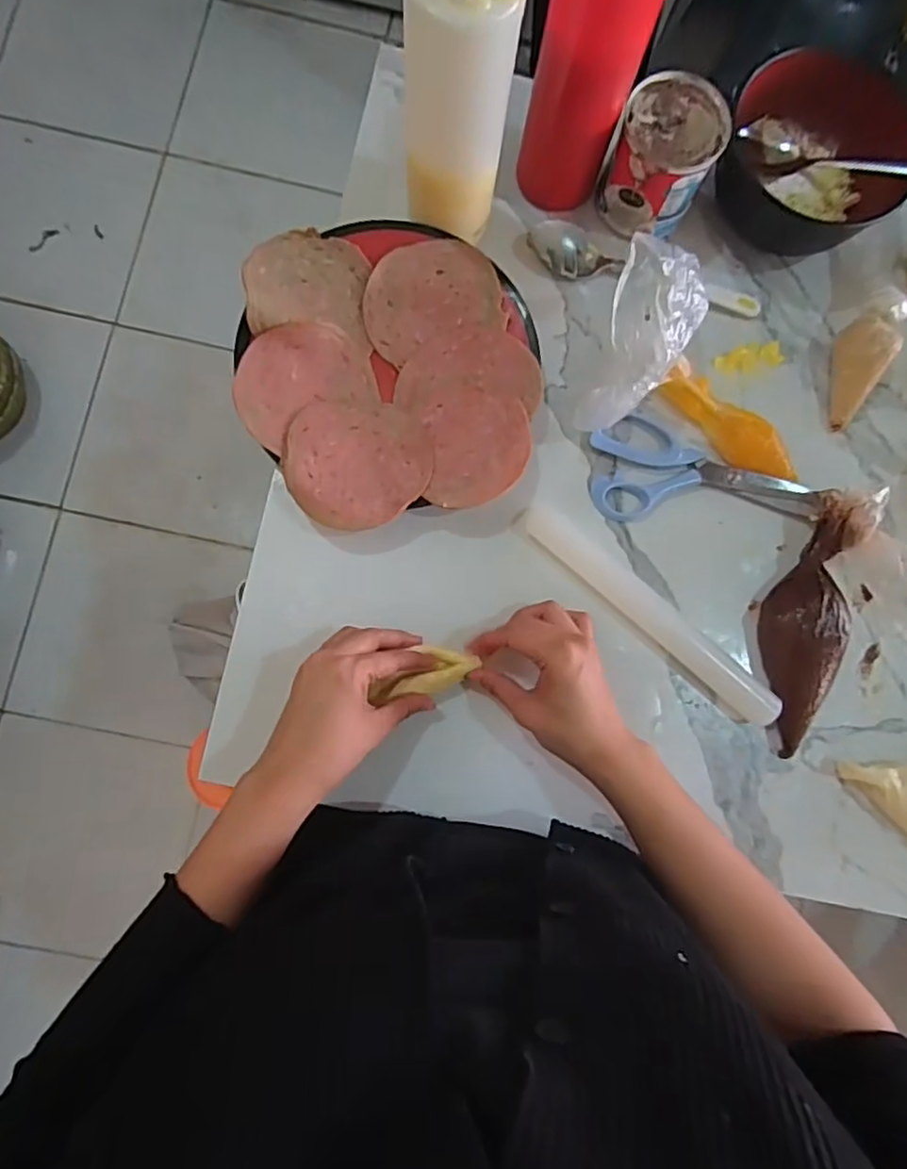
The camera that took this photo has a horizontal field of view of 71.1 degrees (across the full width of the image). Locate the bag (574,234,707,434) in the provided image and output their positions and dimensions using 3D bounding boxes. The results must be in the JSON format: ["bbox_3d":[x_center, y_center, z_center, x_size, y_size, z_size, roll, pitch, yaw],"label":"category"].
[{"bbox_3d":[0.127,-0.164,0.427,0.062,0.034,0.129,23,100,1],"label":"bag"}]

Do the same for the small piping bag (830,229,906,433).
[{"bbox_3d":[0.326,-0.212,0.500,0.052,0.046,0.182,16,81,0],"label":"small piping bag"}]

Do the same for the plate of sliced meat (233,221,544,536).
[{"bbox_3d":[-0.046,-0.155,0.465,0.208,0.035,0.216,0,81,-3],"label":"plate of sliced meat"}]

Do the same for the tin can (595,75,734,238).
[{"bbox_3d":[0.152,-0.312,0.471,0.075,0.083,0.068,26,81,1],"label":"tin can"}]

